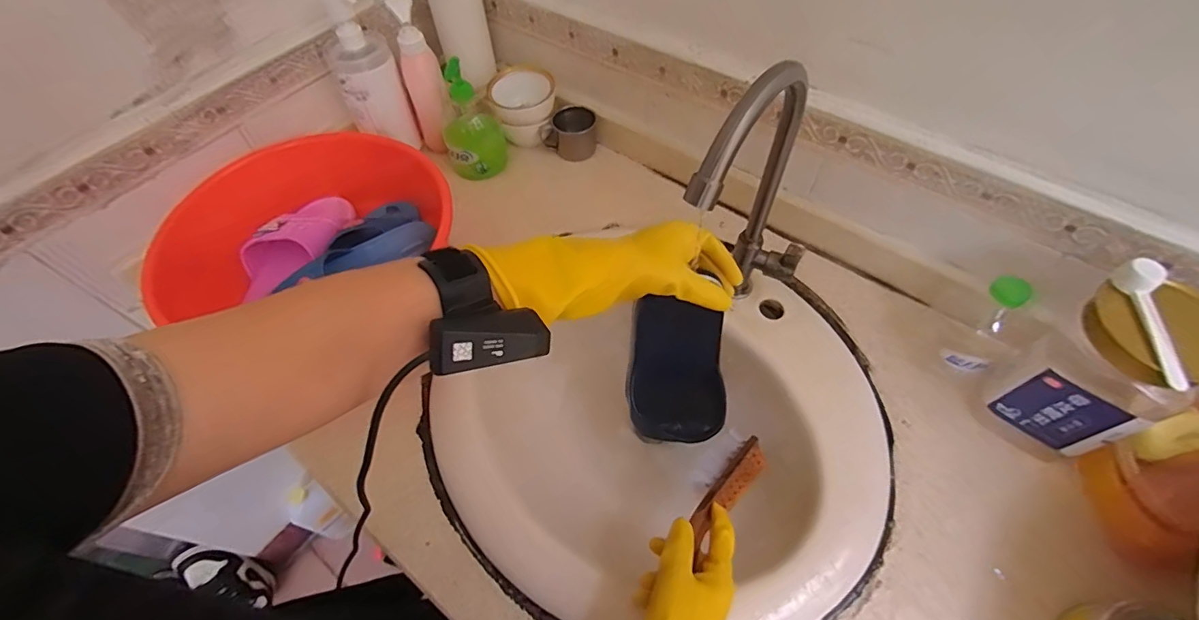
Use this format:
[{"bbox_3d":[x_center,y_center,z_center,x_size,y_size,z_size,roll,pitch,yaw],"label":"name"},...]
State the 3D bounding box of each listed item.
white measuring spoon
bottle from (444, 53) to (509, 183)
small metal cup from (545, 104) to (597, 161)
[{"bbox_3d":[0.437,0.009,0.392,0.024,0.027,0.104,0,57,2],"label":"white measuring spoon"},{"bbox_3d":[-0.186,-0.275,0.712,0.083,0.149,0.103,-18,58,-9],"label":"bottle"},{"bbox_3d":[-0.041,-0.264,0.761,0.072,0.056,0.057,-34,62,-18],"label":"small metal cup"}]

